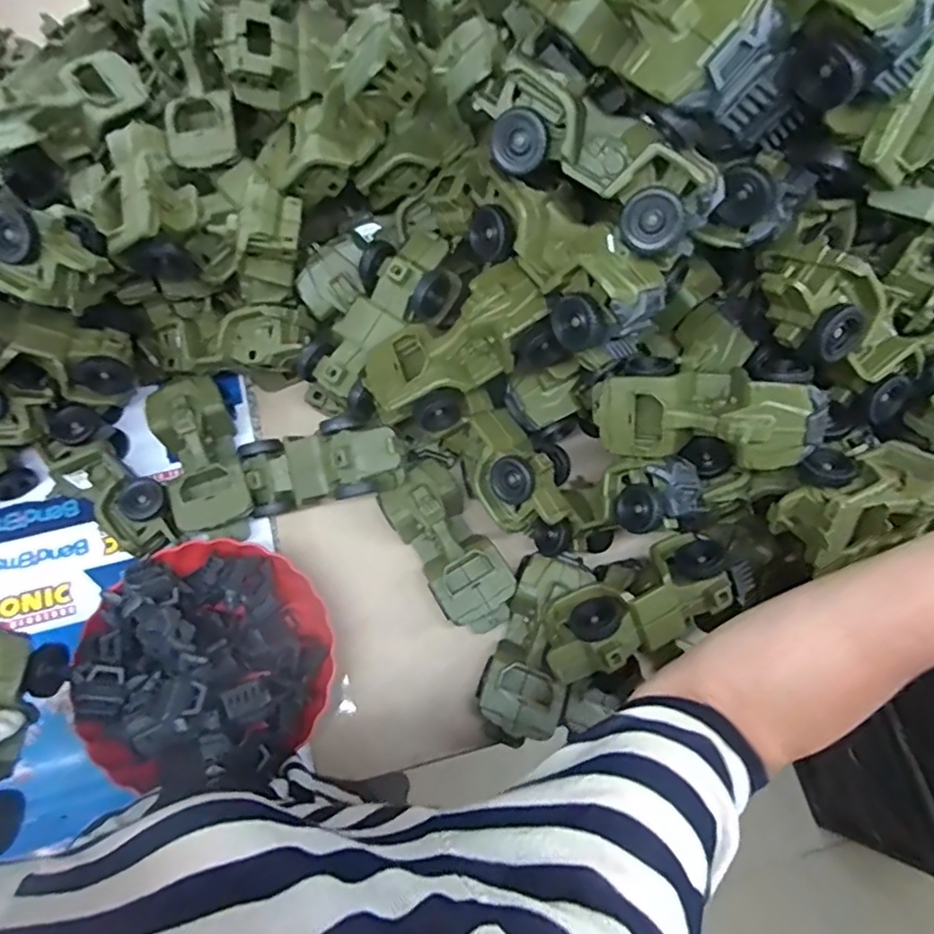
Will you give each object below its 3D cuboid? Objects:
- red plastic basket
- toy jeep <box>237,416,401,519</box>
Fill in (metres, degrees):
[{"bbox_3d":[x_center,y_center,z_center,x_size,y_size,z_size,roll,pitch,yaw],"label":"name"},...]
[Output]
[{"bbox_3d":[-0.252,0.191,0.598,0.225,0.081,0.229,1,73,-2],"label":"red plastic basket"},{"bbox_3d":[-0.150,-0.001,0.626,0.180,0.064,0.079,-13,72,23],"label":"toy jeep"}]

